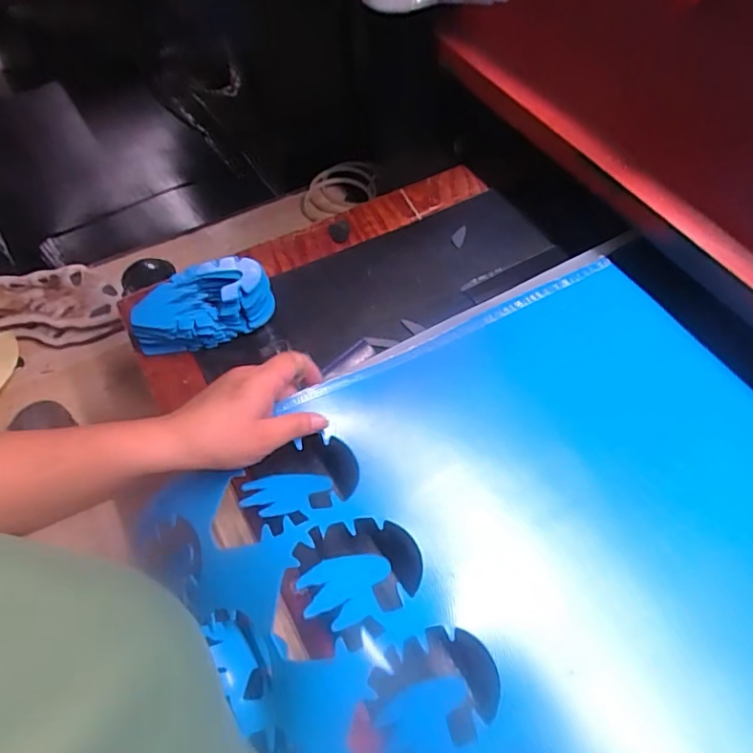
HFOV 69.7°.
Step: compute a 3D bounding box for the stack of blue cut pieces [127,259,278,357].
[{"bbox_3d":[-0.175,-0.070,0.548,0.137,0.050,0.081,-19,55,-11],"label":"stack of blue cut pieces"}]

